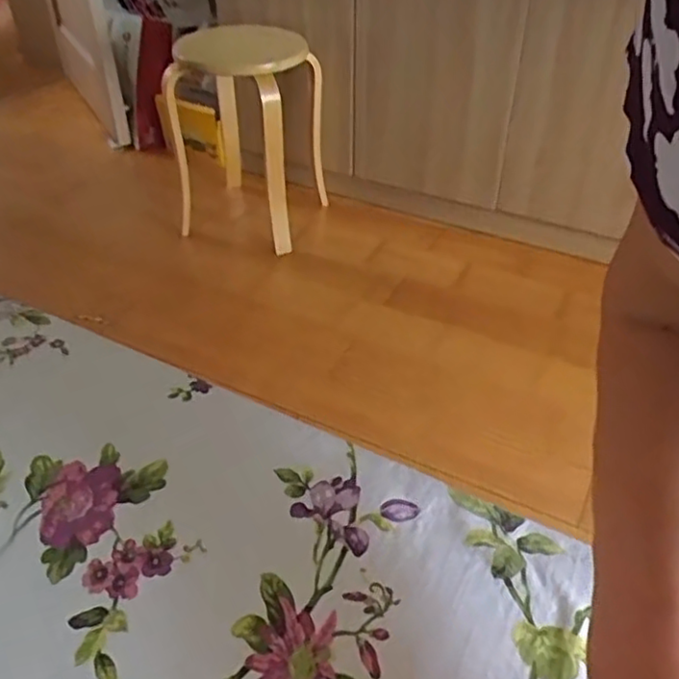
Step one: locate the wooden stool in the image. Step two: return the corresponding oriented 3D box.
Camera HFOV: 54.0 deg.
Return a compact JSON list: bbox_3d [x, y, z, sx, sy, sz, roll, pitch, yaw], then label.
[{"bbox_3d":[-0.223,-0.502,1.657,0.367,0.445,0.410,-3,40,-4],"label":"wooden stool"}]

